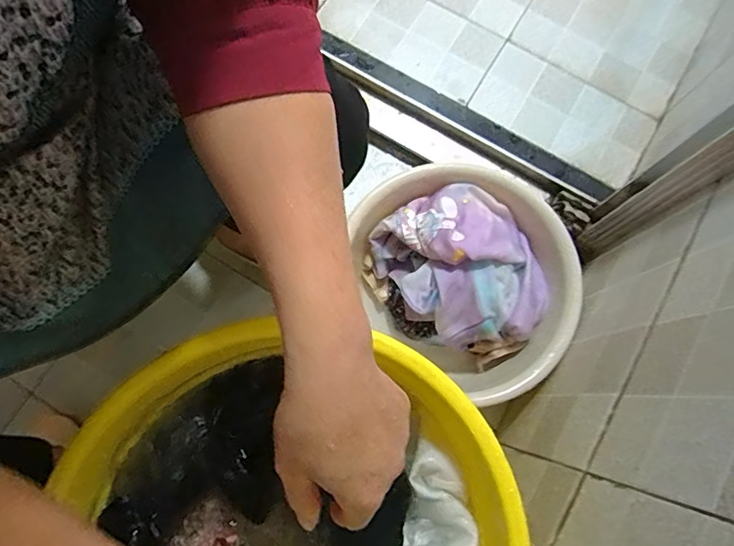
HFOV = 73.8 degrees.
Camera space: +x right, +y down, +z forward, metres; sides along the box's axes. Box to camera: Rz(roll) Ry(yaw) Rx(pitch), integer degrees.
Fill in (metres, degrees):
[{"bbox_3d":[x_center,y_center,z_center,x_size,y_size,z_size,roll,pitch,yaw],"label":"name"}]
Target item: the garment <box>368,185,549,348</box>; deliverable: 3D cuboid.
[{"bbox_3d":[0.134,-0.013,0.645,0.193,0.080,0.234,-39,80,-10],"label":"garment"}]

